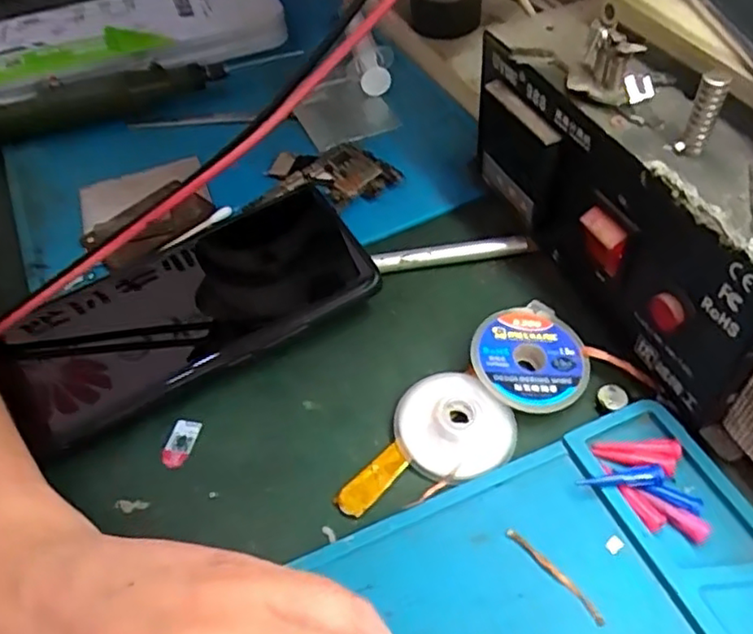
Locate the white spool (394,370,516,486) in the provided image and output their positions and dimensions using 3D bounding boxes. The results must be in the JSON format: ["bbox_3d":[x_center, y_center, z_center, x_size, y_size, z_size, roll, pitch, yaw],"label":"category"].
[{"bbox_3d":[0.028,0.040,0.244,0.039,0.008,0.042,-3,49,4],"label":"white spool"}]

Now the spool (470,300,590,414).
[{"bbox_3d":[0.062,0.016,0.255,0.047,0.014,0.043,-3,49,4],"label":"spool"}]

